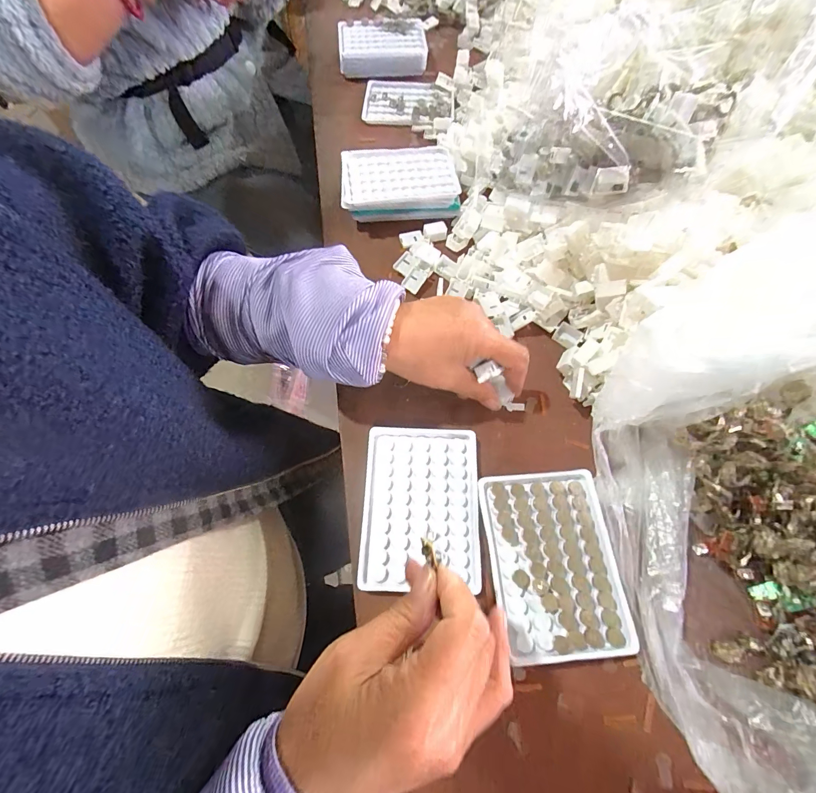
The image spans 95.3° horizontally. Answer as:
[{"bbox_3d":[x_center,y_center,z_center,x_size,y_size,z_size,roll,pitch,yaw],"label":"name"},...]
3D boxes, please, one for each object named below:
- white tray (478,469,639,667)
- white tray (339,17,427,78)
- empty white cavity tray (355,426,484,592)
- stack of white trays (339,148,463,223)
[{"bbox_3d":[0.113,0.126,0.288,0.095,0.011,0.129,-4,66,-2],"label":"white tray"},{"bbox_3d":[-0.039,-0.535,0.573,0.129,0.035,0.097,-6,66,-3],"label":"white tray"},{"bbox_3d":[0.011,0.089,0.312,0.096,0.006,0.128,2,66,1],"label":"empty white cavity tray"},{"bbox_3d":[-0.010,-0.254,0.446,0.132,0.033,0.092,-5,66,-2],"label":"stack of white trays"}]

